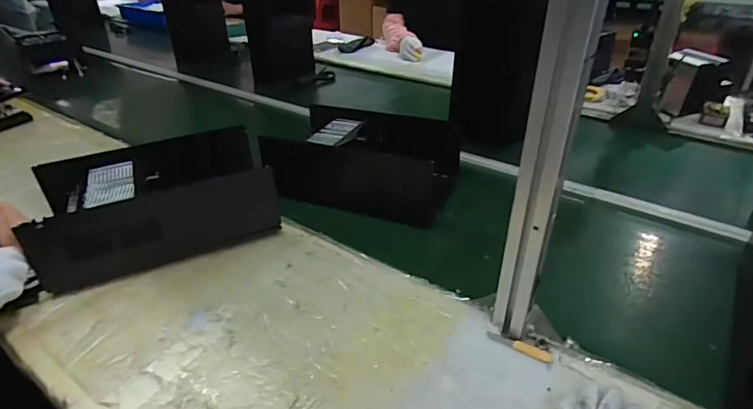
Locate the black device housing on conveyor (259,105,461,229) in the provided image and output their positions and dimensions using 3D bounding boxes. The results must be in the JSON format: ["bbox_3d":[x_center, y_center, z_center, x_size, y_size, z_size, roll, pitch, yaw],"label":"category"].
[{"bbox_3d":[-0.024,-0.092,0.926,0.338,0.112,0.219,13,35,20],"label":"black device housing on conveyor"}]

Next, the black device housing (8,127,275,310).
[{"bbox_3d":[-0.370,0.003,0.778,0.355,0.138,0.213,-16,36,-22],"label":"black device housing"}]

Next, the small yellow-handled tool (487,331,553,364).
[{"bbox_3d":[0.180,0.180,0.584,0.081,0.011,0.013,17,37,26],"label":"small yellow-handled tool"}]

